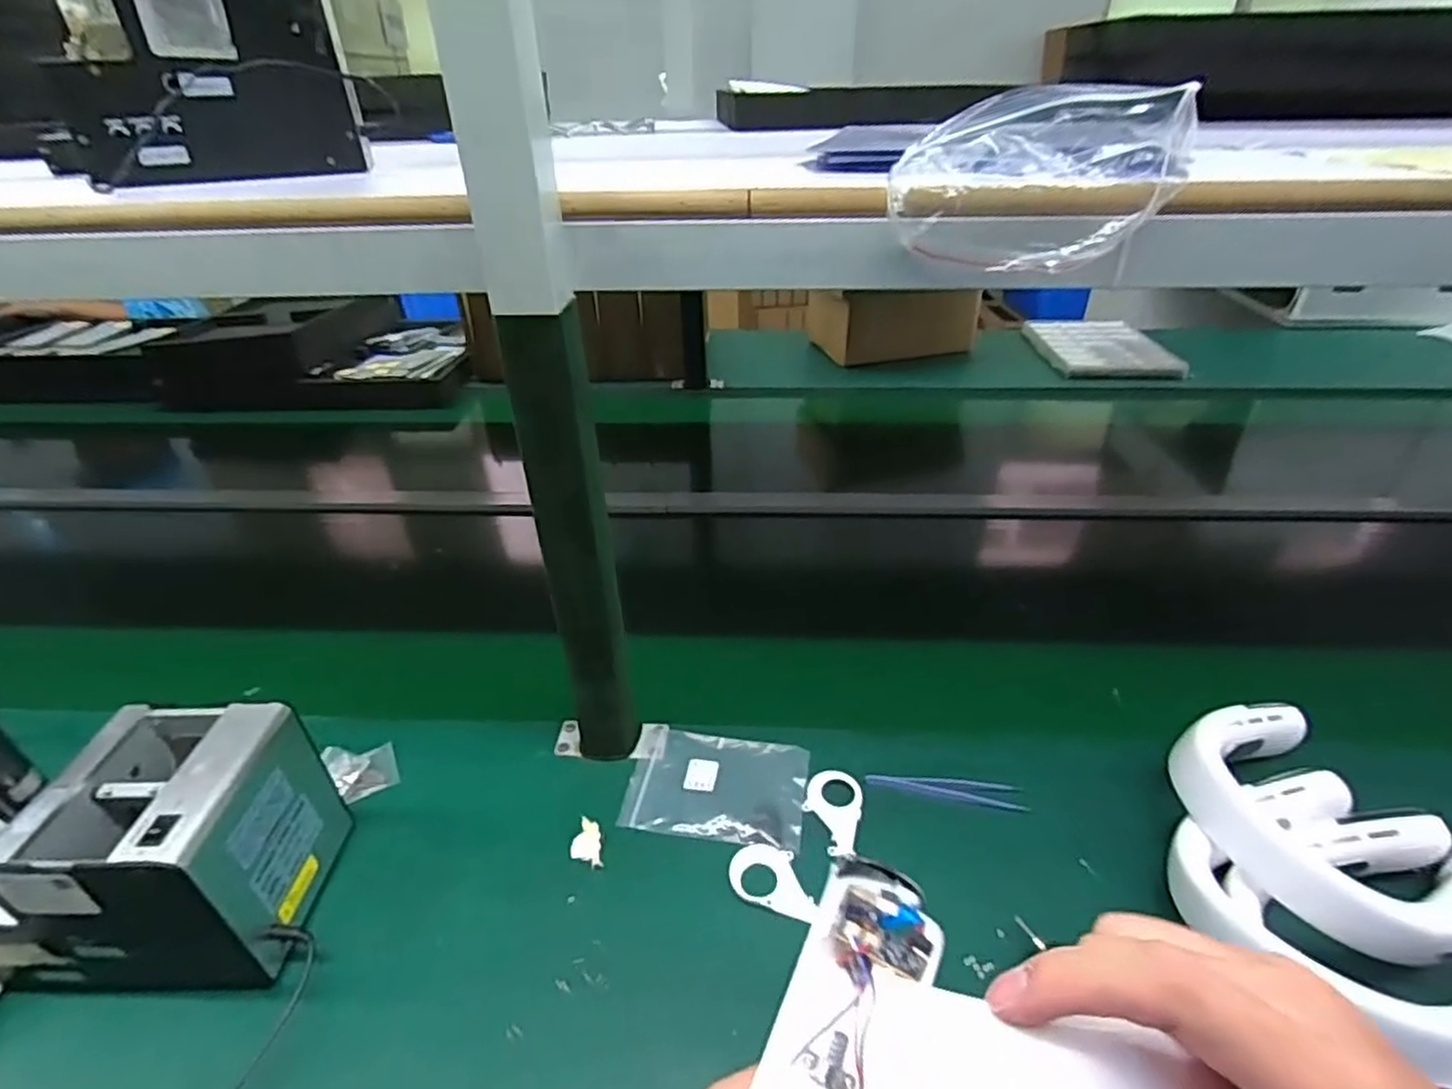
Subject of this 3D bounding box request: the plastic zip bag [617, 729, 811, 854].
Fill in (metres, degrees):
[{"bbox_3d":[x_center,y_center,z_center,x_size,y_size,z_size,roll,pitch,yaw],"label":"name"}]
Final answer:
[{"bbox_3d":[-0.006,0.204,0.593,0.147,0.007,0.102,6,34,10],"label":"plastic zip bag"}]

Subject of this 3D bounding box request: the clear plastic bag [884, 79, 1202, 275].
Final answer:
[{"bbox_3d":[0.177,-0.211,0.392,0.164,0.089,0.075,0,41,13],"label":"clear plastic bag"}]

